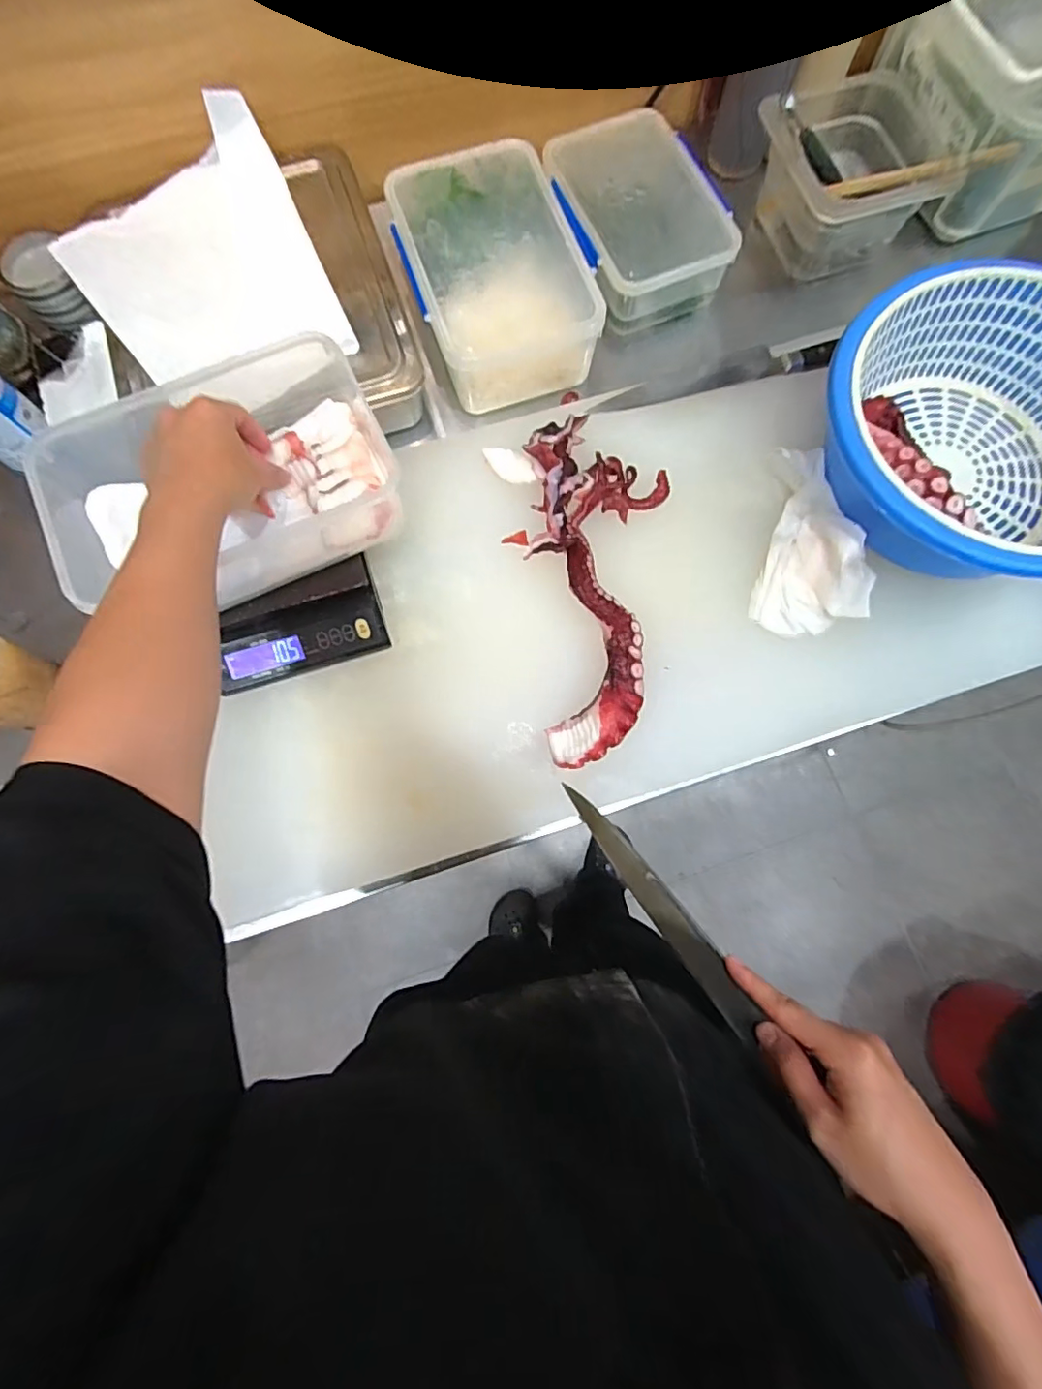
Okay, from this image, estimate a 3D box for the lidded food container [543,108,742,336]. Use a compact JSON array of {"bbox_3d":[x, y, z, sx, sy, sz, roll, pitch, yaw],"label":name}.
[{"bbox_3d":[0.114,-0.499,0.587,0.150,0.069,0.199,-23,77,-5],"label":"lidded food container"}]

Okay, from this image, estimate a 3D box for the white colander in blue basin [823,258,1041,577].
[{"bbox_3d":[0.394,-0.216,0.473,0.255,0.129,0.269,-24,77,-5],"label":"white colander in blue basin"}]

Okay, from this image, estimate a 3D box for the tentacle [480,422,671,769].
[{"bbox_3d":[0.075,-0.112,0.498,0.159,0.043,0.328,-11,83,-3],"label":"tentacle"}]

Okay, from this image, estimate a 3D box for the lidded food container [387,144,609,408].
[{"bbox_3d":[-0.033,-0.430,0.564,0.157,0.072,0.241,-19,84,-4],"label":"lidded food container"}]

